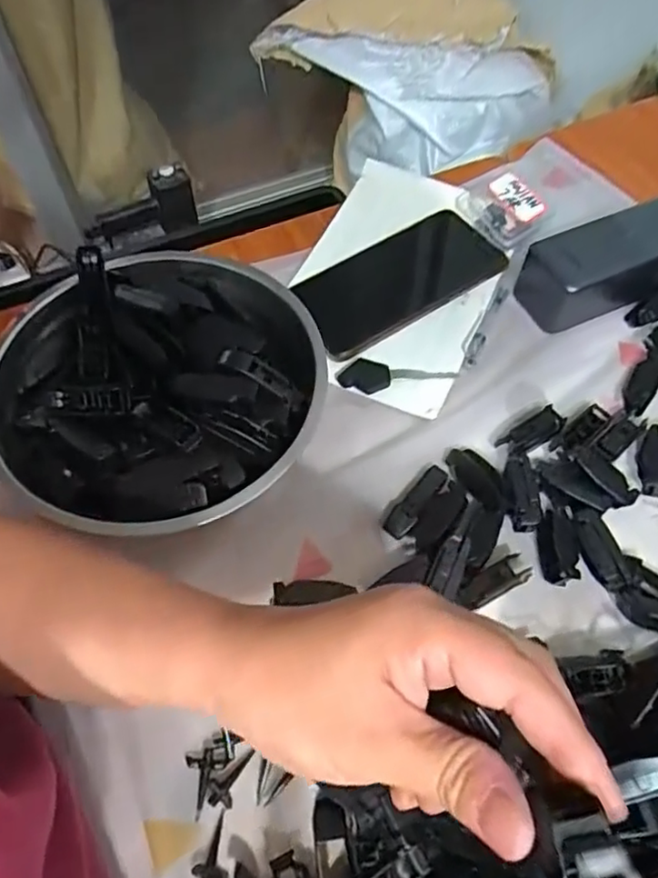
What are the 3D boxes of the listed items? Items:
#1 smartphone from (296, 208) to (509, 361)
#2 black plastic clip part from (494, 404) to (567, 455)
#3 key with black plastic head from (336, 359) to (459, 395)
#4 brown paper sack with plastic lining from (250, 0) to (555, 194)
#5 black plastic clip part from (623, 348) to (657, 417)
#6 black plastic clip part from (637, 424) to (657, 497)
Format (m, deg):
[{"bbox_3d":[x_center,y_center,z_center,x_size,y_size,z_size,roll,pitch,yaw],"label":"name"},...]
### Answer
[{"bbox_3d":[0.054,-0.125,0.475,0.161,0.010,0.077,-30,64,-16],"label":"smartphone"},{"bbox_3d":[0.139,-0.004,0.418,0.045,0.014,0.019,-27,63,-14],"label":"black plastic clip part"},{"bbox_3d":[0.048,-0.042,0.433,0.082,0.008,0.025,6,60,4],"label":"key with black plastic head"},{"bbox_3d":[0.131,-0.603,1.074,0.496,0.311,0.167,4,59,3],"label":"brown paper sack with plastic lining"},{"bbox_3d":[0.222,-0.038,0.430,0.020,0.008,0.058,30,64,17],"label":"black plastic clip part"},{"bbox_3d":[0.216,0.014,0.404,0.019,0.013,0.050,14,60,9],"label":"black plastic clip part"}]

